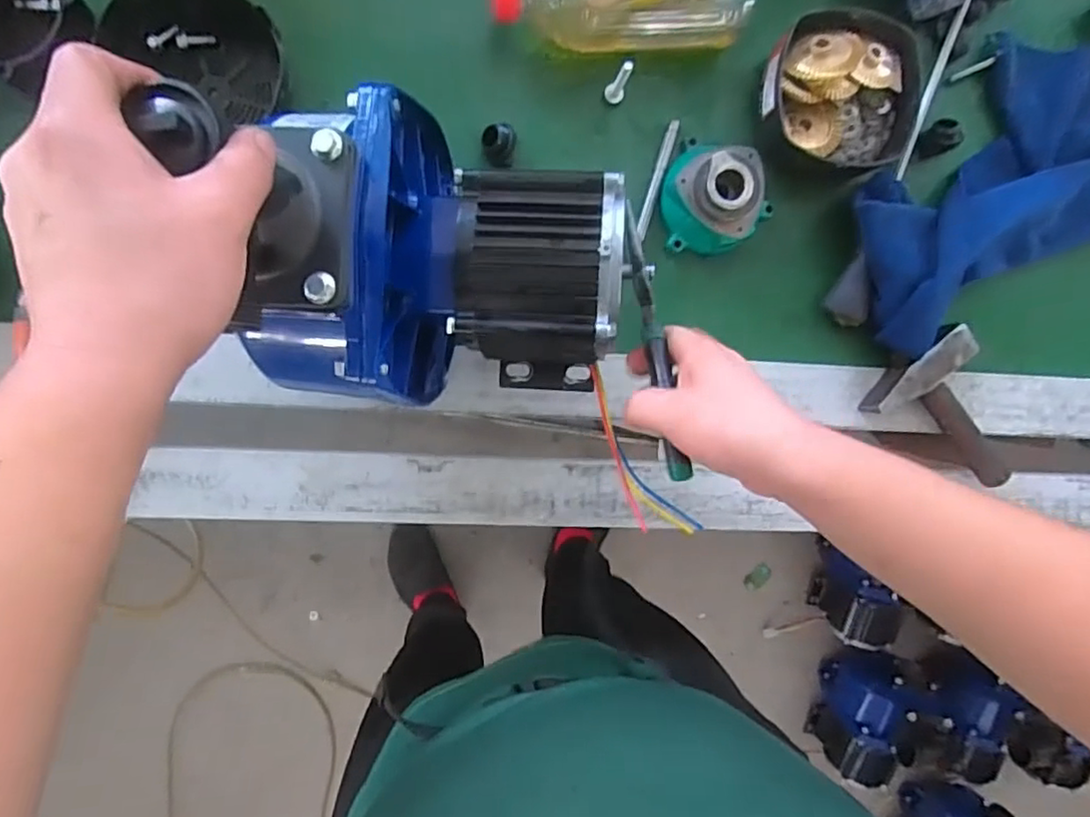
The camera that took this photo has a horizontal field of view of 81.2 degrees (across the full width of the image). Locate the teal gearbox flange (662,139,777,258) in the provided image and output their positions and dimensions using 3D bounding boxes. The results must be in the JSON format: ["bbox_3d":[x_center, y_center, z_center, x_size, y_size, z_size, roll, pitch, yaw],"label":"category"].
[{"bbox_3d":[0.152,-0.193,0.579,0.096,0.043,0.097,0,93,-6],"label":"teal gearbox flange"}]

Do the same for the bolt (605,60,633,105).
[{"bbox_3d":[0.067,-0.291,0.566,0.017,0.063,0.014,30,87,-7],"label":"bolt"}]

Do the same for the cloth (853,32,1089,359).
[{"bbox_3d":[0.469,-0.236,0.620,0.409,0.052,0.226,-26,95,-5],"label":"cloth"}]

